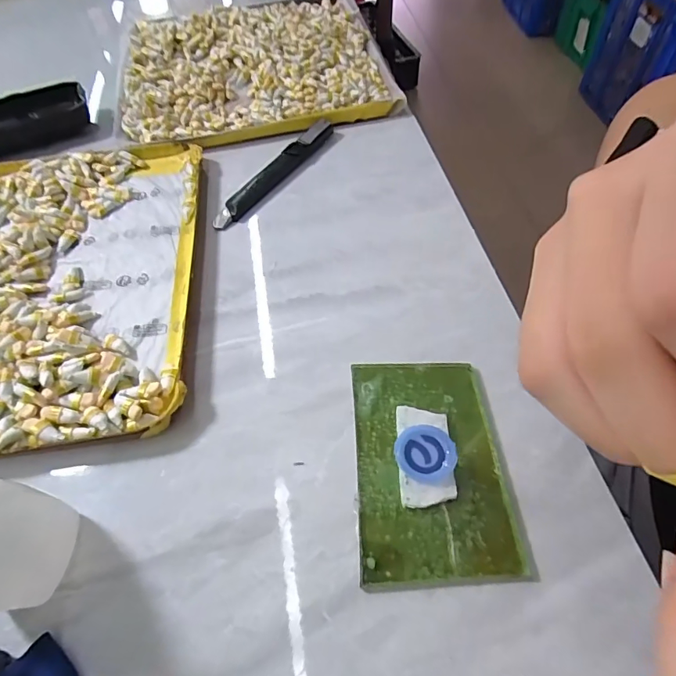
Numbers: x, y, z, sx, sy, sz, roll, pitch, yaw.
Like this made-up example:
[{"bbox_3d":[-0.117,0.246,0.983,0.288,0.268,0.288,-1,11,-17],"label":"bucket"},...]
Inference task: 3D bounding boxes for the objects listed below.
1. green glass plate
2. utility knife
[{"bbox_3d":[0.044,0.057,0.212,0.070,0.009,0.103,-2,58,0],"label":"green glass plate"},{"bbox_3d":[-0.047,-0.126,0.335,0.017,0.010,0.129,30,63,19],"label":"utility knife"}]

